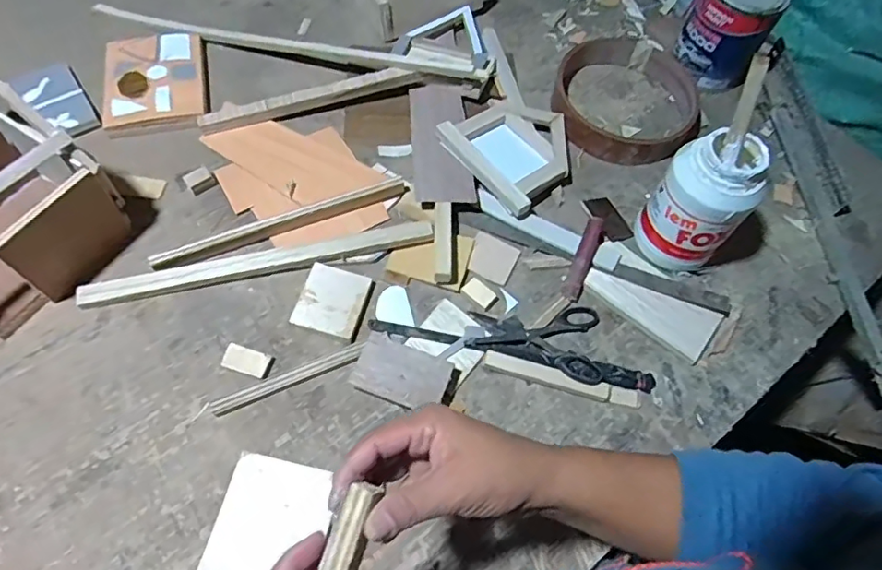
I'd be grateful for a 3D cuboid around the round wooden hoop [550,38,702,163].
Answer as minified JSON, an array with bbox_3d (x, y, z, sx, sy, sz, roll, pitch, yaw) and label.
[{"bbox_3d":[0.259,-0.259,0.763,0.202,0.042,0.201,2,61,-3],"label":"round wooden hoop"}]

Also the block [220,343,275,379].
[{"bbox_3d":[-0.199,0.078,0.566,0.050,0.007,0.027,16,61,5],"label":"block"}]

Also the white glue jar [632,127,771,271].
[{"bbox_3d":[0.282,-0.089,0.607,0.093,0.155,0.079,36,65,15],"label":"white glue jar"}]

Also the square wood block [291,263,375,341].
[{"bbox_3d":[-0.117,0.018,0.603,0.073,0.015,0.076,16,61,5],"label":"square wood block"}]

